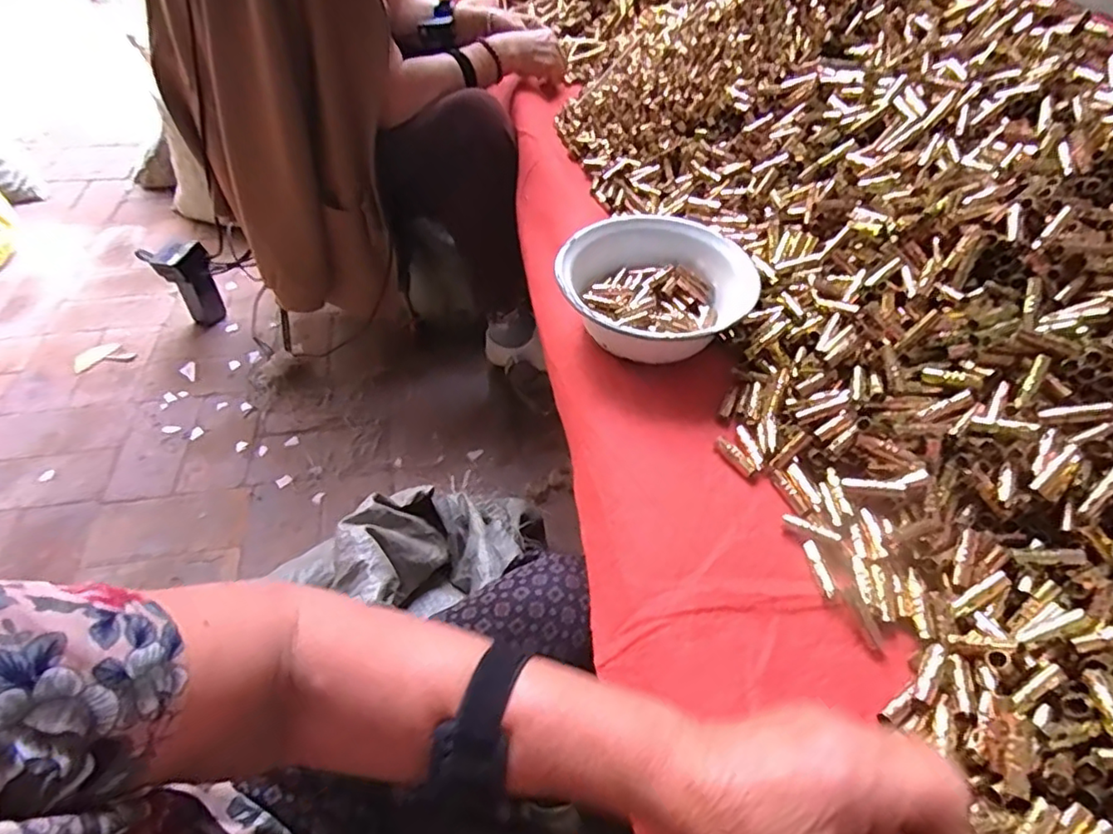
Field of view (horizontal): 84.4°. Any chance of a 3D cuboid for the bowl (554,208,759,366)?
[{"bbox_3d":[0.092,-0.120,0.584,0.174,0.072,0.174,0,48,0],"label":"bowl"}]

